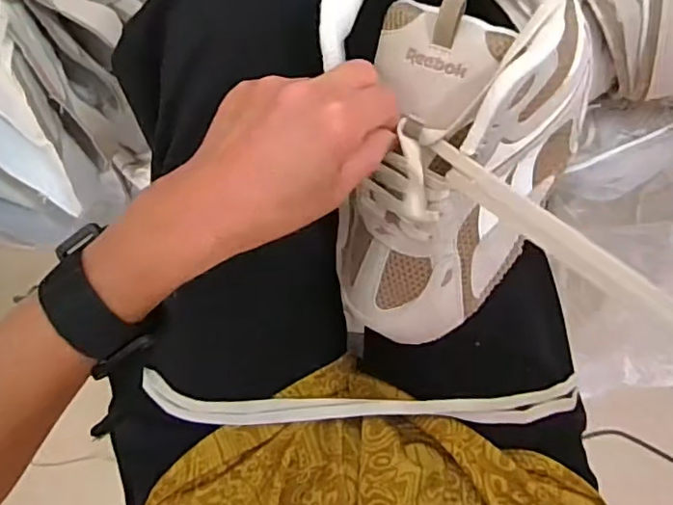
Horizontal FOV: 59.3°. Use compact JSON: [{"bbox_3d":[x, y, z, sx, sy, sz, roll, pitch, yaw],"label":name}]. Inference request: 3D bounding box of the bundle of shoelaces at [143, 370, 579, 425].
[{"bbox_3d":[0.017,0.098,0.399,0.294,0.036,0.023,0,97,4],"label":"bundle of shoelaces"}]

